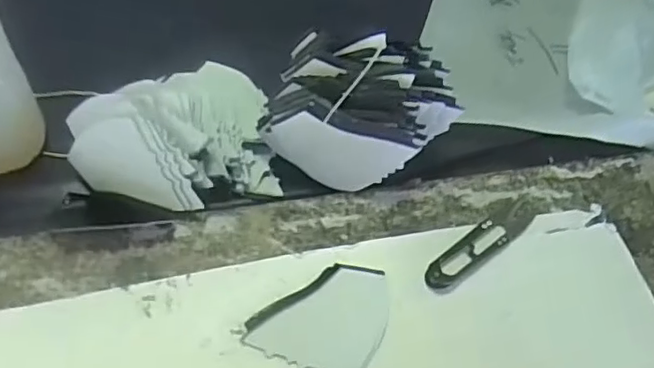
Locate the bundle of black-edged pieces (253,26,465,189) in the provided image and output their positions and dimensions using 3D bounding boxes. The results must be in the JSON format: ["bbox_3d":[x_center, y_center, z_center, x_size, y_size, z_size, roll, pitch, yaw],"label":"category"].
[{"bbox_3d":[0.026,-0.055,0.452,0.125,0.064,0.110,15,54,3],"label":"bundle of black-edged pieces"}]

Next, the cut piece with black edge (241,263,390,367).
[{"bbox_3d":[-0.004,0.080,0.390,0.079,0.005,0.070,12,55,1],"label":"cut piece with black edge"}]

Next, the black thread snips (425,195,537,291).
[{"bbox_3d":[0.107,0.038,0.429,0.106,0.009,0.022,-31,65,-25],"label":"black thread snips"}]

